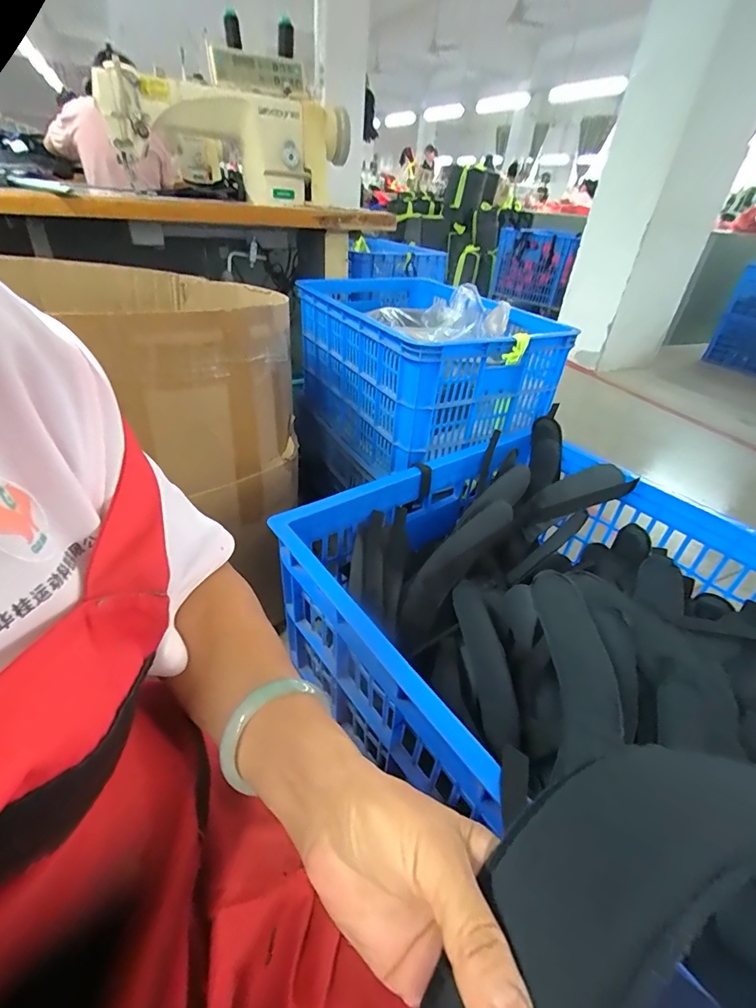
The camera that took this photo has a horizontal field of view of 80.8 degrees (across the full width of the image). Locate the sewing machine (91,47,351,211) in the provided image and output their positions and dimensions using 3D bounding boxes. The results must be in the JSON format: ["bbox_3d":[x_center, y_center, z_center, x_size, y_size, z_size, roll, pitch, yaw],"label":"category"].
[{"bbox_3d":[-0.364,-0.963,1.146,0.575,0.277,0.239,-4,36,-13],"label":"sewing machine"}]

